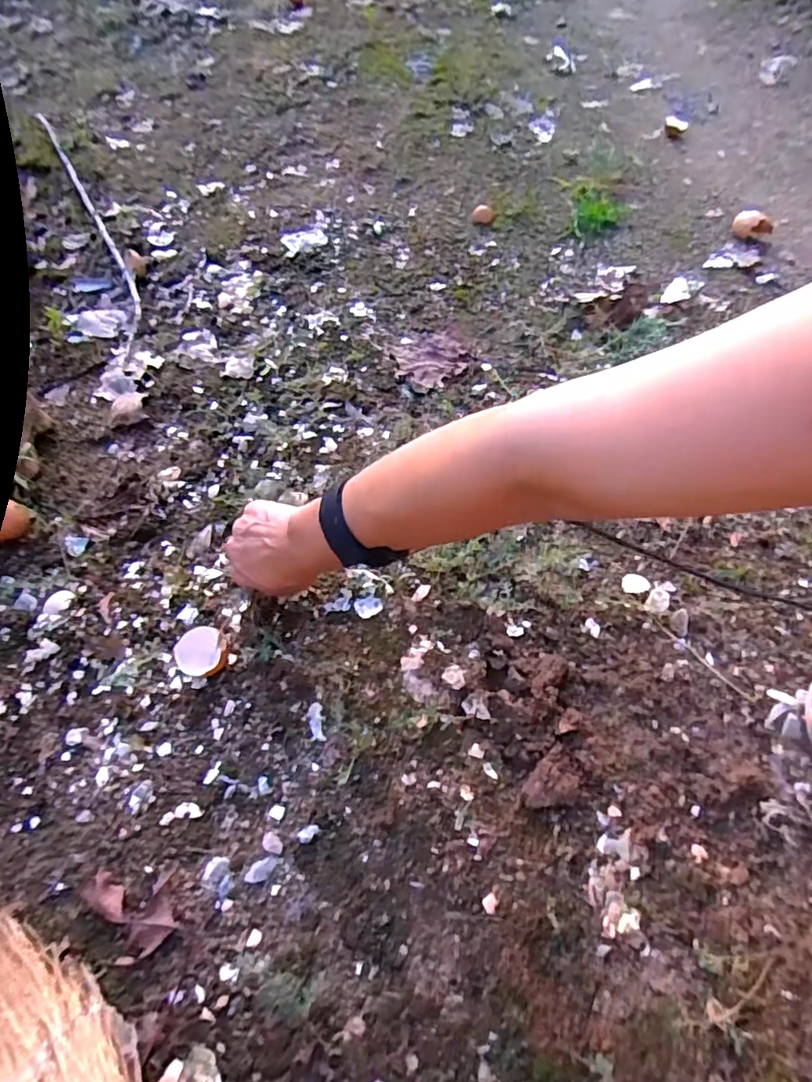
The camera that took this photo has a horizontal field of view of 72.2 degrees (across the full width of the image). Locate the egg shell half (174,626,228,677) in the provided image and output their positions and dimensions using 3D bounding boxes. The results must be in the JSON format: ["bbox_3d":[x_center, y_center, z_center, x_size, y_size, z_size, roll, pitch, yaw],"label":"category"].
[{"bbox_3d":[-0.191,0.105,0.523,0.045,0.036,0.044,0,62,1],"label":"egg shell half"}]

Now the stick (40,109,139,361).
[{"bbox_3d":[-0.566,-0.593,0.992,0.054,0.018,0.841,-24,64,-11],"label":"stick"}]

